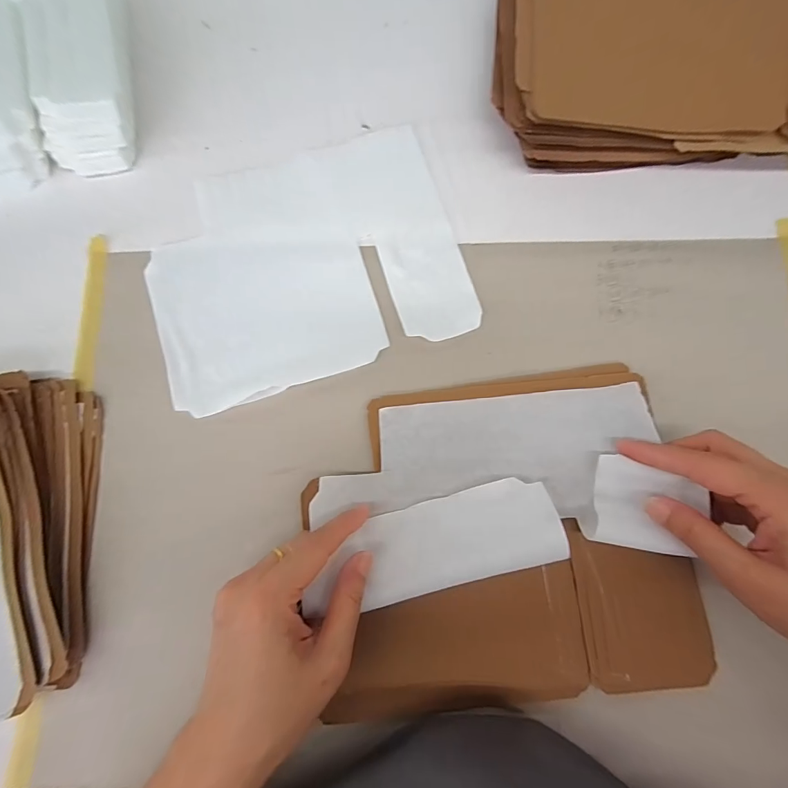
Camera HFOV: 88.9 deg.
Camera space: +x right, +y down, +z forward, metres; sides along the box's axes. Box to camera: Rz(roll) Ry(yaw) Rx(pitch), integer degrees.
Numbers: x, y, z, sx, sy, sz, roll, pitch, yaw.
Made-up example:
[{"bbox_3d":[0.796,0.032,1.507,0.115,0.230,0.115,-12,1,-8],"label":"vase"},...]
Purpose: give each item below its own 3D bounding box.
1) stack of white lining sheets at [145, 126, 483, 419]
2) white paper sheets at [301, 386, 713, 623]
[{"bbox_3d":[-0.070,-0.101,0.312,0.230,0.009,0.182,-17,79,-2],"label":"stack of white lining sheets"},{"bbox_3d":[0.061,0.057,0.259,0.225,0.031,0.112,-9,79,-1],"label":"white paper sheets"}]

